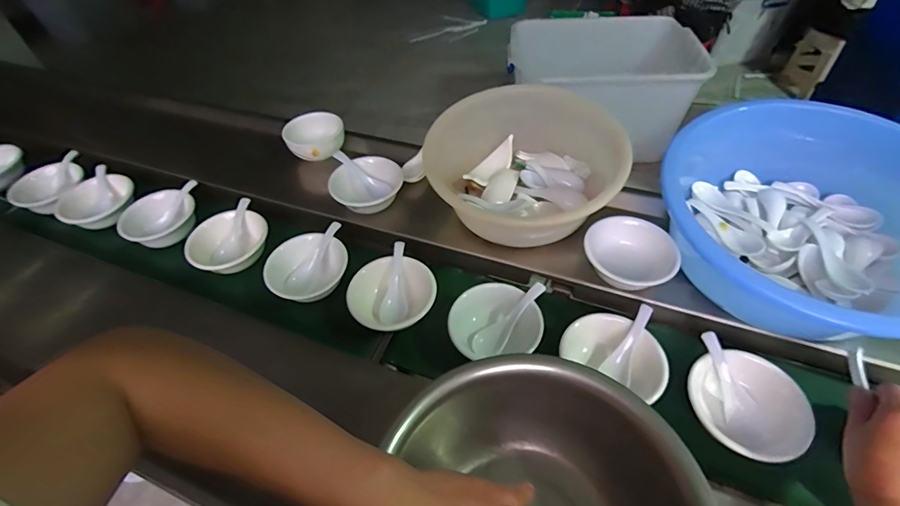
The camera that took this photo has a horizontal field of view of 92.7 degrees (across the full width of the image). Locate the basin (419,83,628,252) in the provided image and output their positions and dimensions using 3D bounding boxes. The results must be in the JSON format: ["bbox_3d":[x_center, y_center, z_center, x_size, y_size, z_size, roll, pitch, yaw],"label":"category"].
[{"bbox_3d":[0.099,-0.121,0.618,0.265,0.141,0.211,17,47,10],"label":"basin"}]

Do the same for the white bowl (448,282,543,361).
[{"bbox_3d":[0.055,0.082,0.546,0.109,0.045,0.096,5,46,-1],"label":"white bowl"}]

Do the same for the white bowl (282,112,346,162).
[{"bbox_3d":[-0.238,-0.207,0.761,0.094,0.047,0.094,3,46,-3],"label":"white bowl"}]

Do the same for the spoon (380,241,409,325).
[{"bbox_3d":[-0.073,0.042,0.583,0.036,0.022,0.118,4,65,-2],"label":"spoon"}]

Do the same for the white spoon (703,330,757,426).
[{"bbox_3d":[0.299,0.133,0.470,0.029,0.016,0.091,-7,70,-12],"label":"white spoon"}]

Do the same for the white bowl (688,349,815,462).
[{"bbox_3d":[0.320,0.166,0.467,0.110,0.049,0.110,-7,54,9],"label":"white bowl"}]

